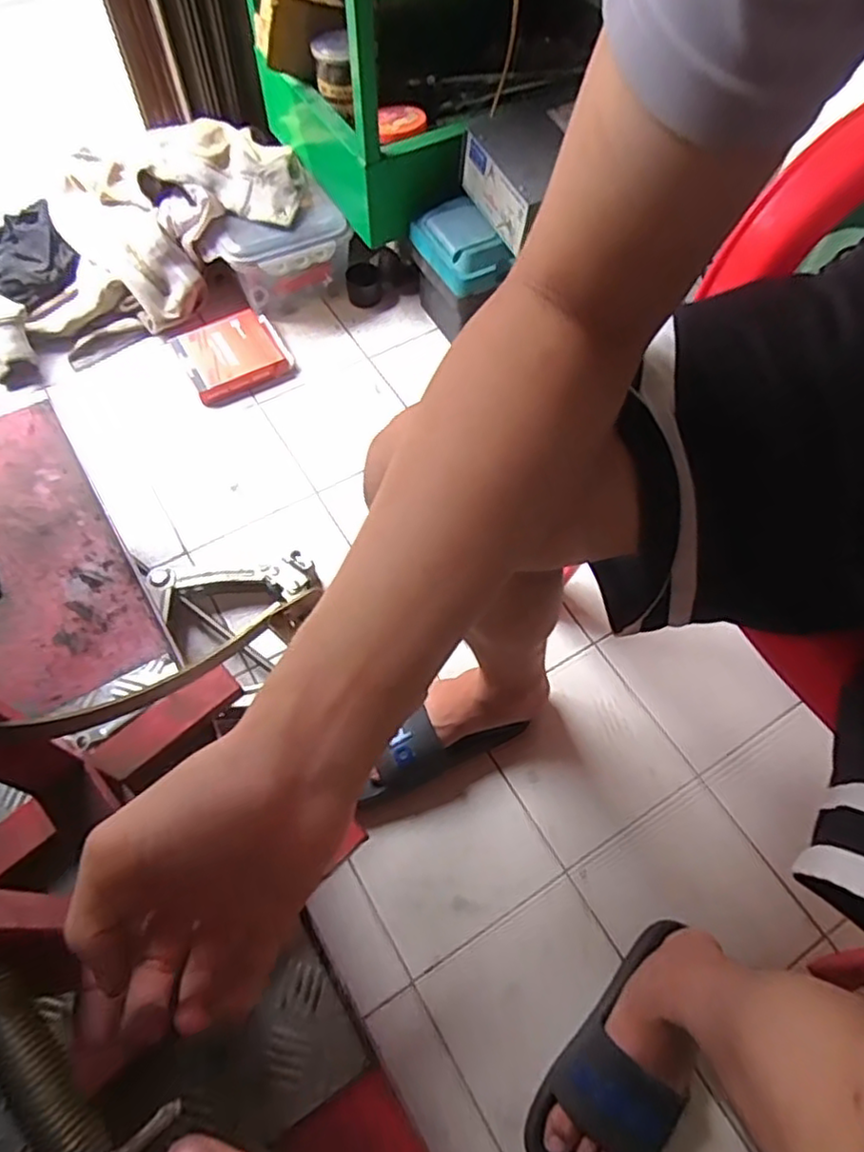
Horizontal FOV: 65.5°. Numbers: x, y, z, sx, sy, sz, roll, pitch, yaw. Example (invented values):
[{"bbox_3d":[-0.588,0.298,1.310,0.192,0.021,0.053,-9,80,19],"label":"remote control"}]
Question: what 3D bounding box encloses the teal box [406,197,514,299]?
[{"bbox_3d":[0.046,-0.477,0.971,0.100,0.062,0.136,-28,66,-16],"label":"teal box"}]

